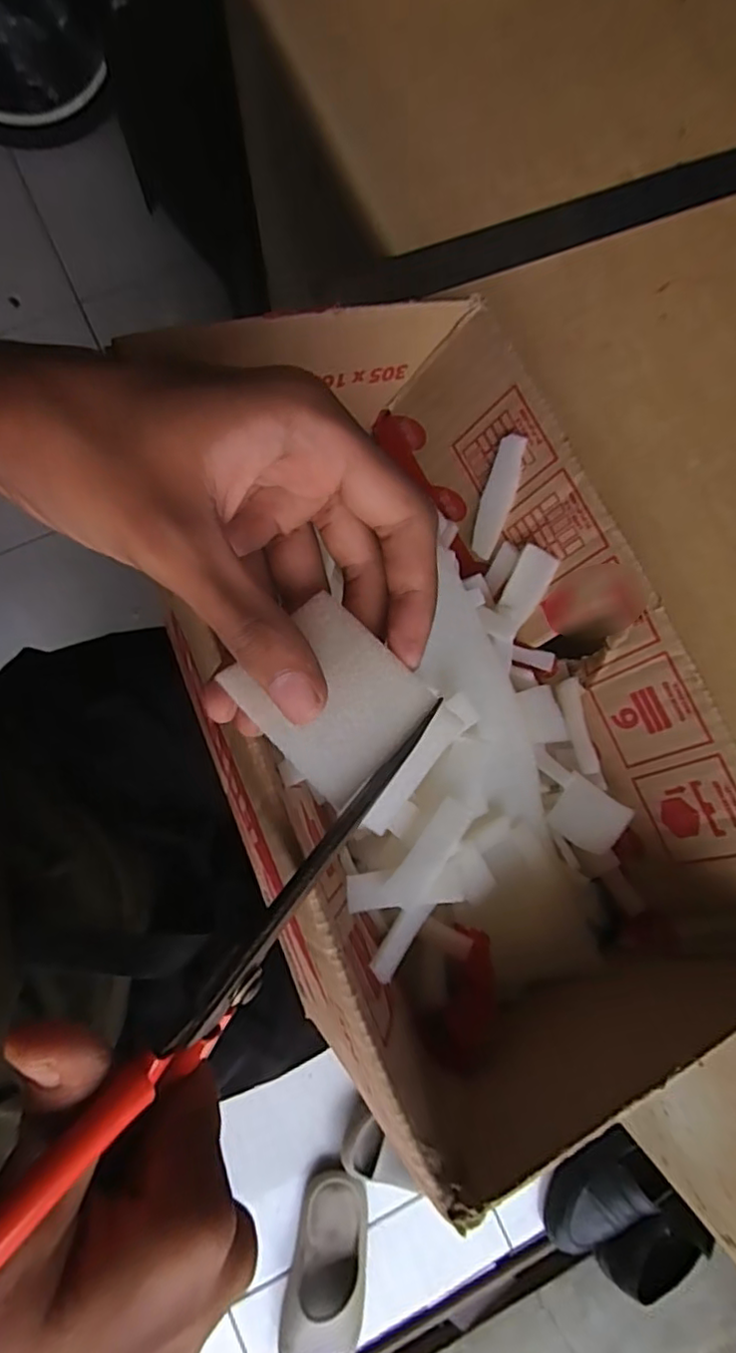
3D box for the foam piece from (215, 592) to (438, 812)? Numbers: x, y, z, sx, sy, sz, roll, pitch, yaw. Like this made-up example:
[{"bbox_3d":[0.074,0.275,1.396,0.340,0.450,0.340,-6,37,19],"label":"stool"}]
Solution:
[{"bbox_3d":[-0.011,0.006,0.182,0.049,0.006,0.043,44,82,6],"label":"foam piece"}]

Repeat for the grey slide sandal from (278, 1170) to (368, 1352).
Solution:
[{"bbox_3d":[-0.061,0.854,0.861,0.104,0.063,0.283,11,80,-1],"label":"grey slide sandal"}]

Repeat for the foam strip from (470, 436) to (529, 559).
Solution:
[{"bbox_3d":[0.060,-0.083,0.289,0.015,0.004,0.055,25,117,28],"label":"foam strip"}]

